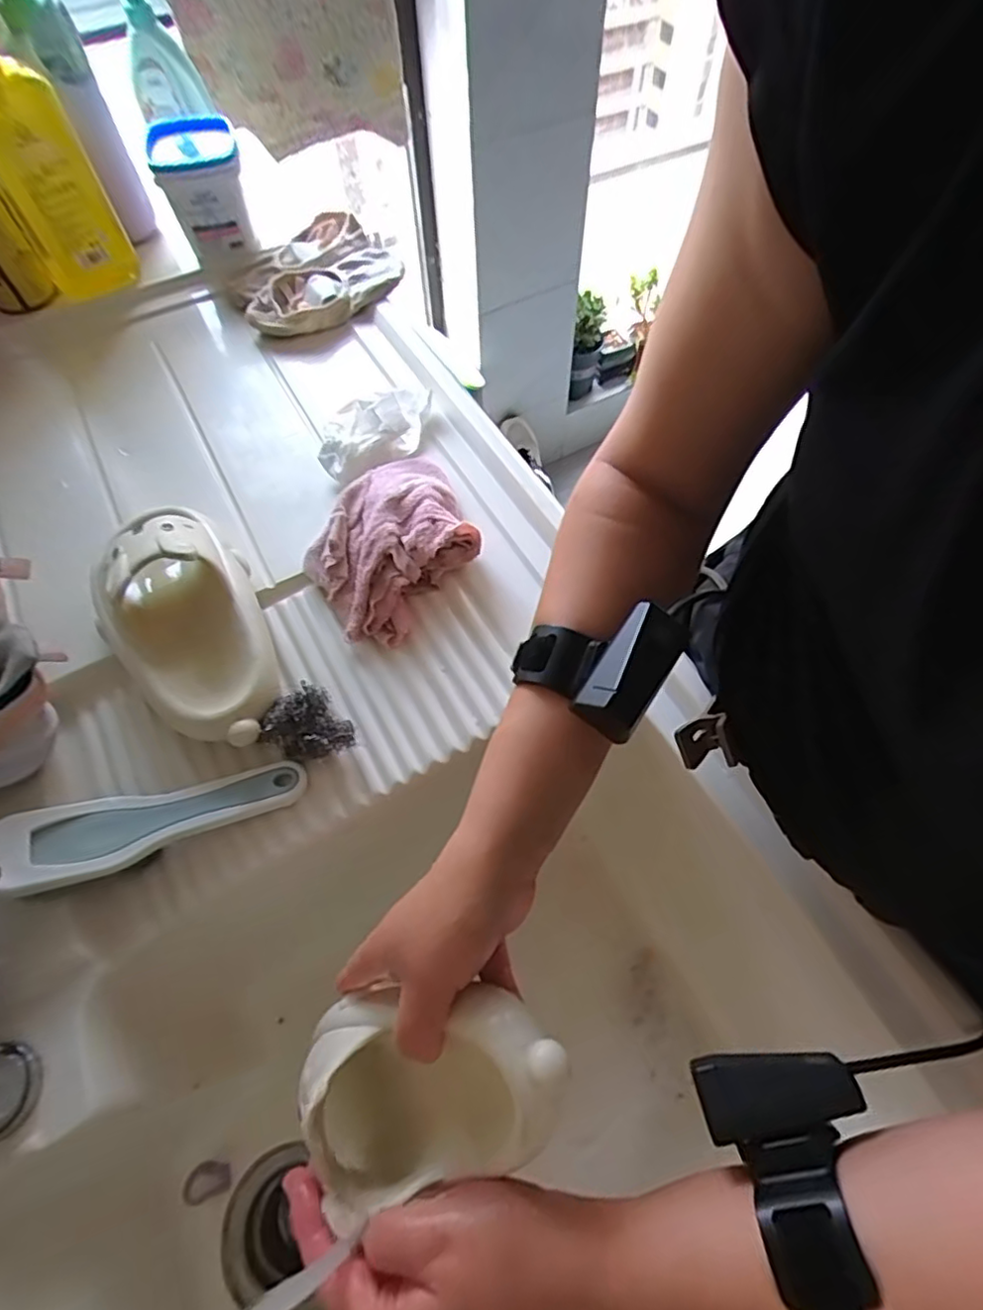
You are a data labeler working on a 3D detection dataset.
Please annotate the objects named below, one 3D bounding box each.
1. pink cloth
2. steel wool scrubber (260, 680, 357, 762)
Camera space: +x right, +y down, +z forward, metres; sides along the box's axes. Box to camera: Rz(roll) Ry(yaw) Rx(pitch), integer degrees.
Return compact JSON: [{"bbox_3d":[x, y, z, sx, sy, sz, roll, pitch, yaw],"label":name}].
[{"bbox_3d":[-0.081,-0.099,0.508,0.119,0.042,0.161,35,67,19],"label":"pink cloth"},{"bbox_3d":[-0.133,0.052,0.442,0.051,0.035,0.049,-1,61,1],"label":"steel wool scrubber"}]

